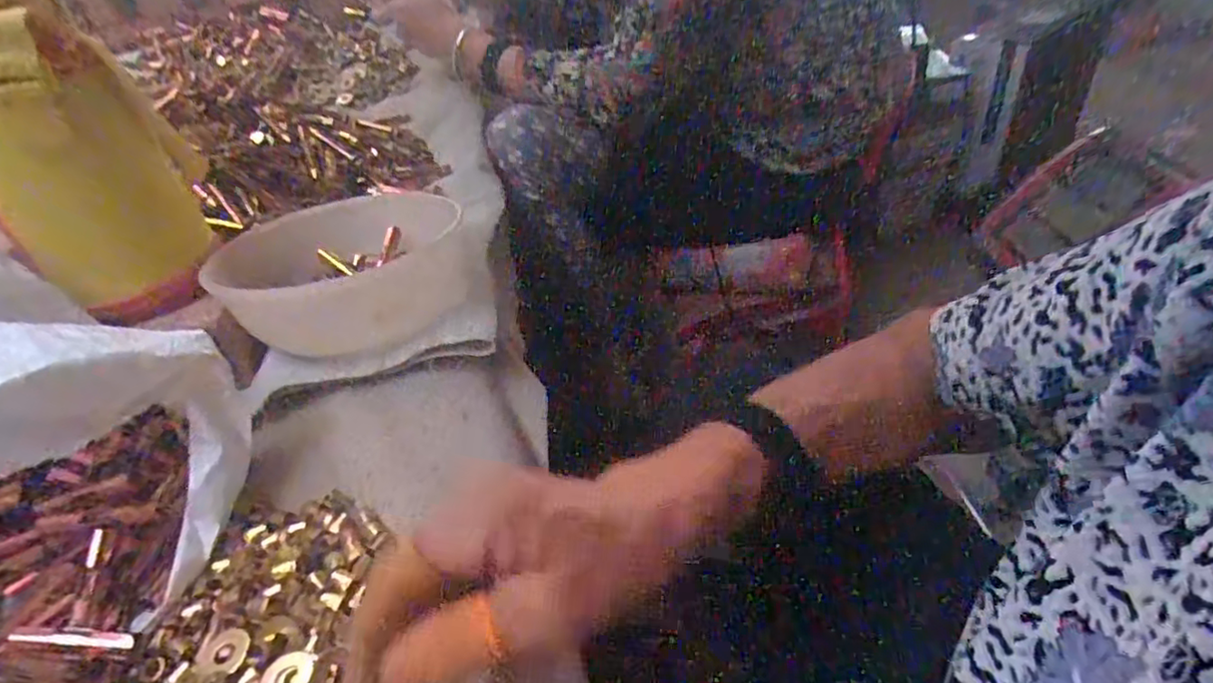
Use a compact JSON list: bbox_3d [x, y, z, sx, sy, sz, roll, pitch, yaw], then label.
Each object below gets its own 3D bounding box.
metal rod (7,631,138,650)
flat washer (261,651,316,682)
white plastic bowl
[{"bbox_3d":[-0.218,0.121,0.249,0.048,0.004,0.007,6,39,-7],"label":"metal rod"},{"bbox_3d":[-0.128,0.135,0.246,0.020,0.004,0.020,-5,39,4],"label":"flat washer"},{"bbox_3d":[-0.170,-0.053,0.420,0.145,0.070,0.155,-5,39,4],"label":"white plastic bowl"}]

